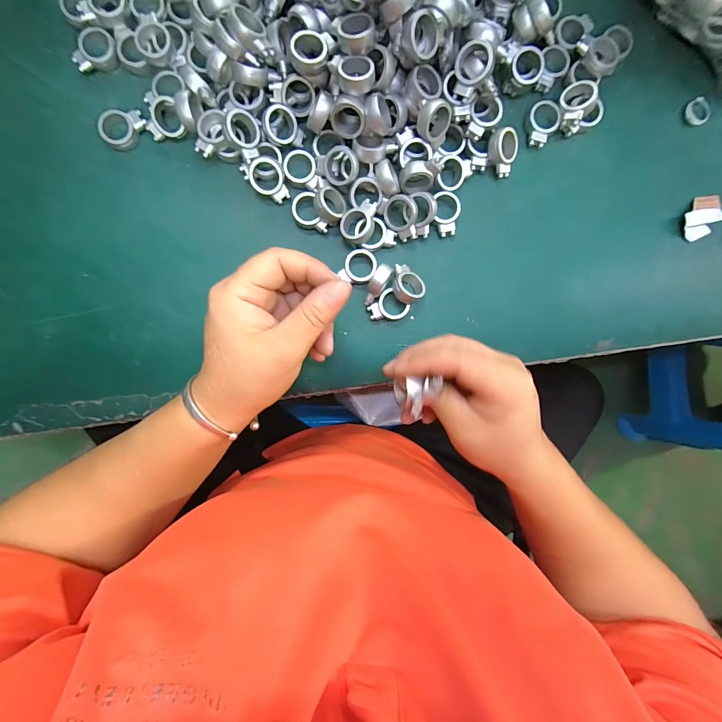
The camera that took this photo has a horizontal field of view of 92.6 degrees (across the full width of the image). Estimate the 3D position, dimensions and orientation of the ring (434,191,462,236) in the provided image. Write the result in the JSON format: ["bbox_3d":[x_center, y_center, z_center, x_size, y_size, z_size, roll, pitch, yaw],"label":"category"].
[{"bbox_3d":[0.070,-0.119,0.281,0.022,0.009,0.034,-3,94,-3],"label":"ring"}]

